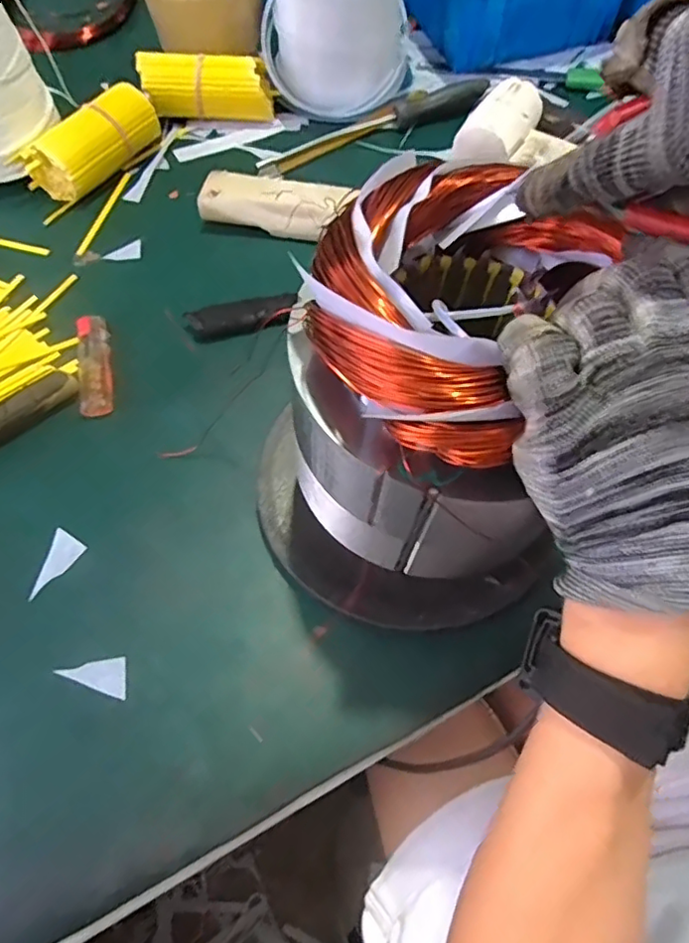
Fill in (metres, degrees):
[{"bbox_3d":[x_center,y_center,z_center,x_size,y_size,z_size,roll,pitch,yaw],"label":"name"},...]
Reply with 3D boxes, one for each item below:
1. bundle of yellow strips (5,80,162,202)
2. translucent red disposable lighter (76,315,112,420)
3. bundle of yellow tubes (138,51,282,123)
[{"bbox_3d":[-0.229,-0.299,0.540,0.053,0.049,0.133,40,69,19],"label":"bundle of yellow strips"},{"bbox_3d":[-0.189,-0.081,0.445,0.023,0.008,0.090,-11,62,-6],"label":"translucent red disposable lighter"},{"bbox_3d":[-0.133,-0.377,0.577,0.128,0.049,0.048,0,62,1],"label":"bundle of yellow tubes"}]

